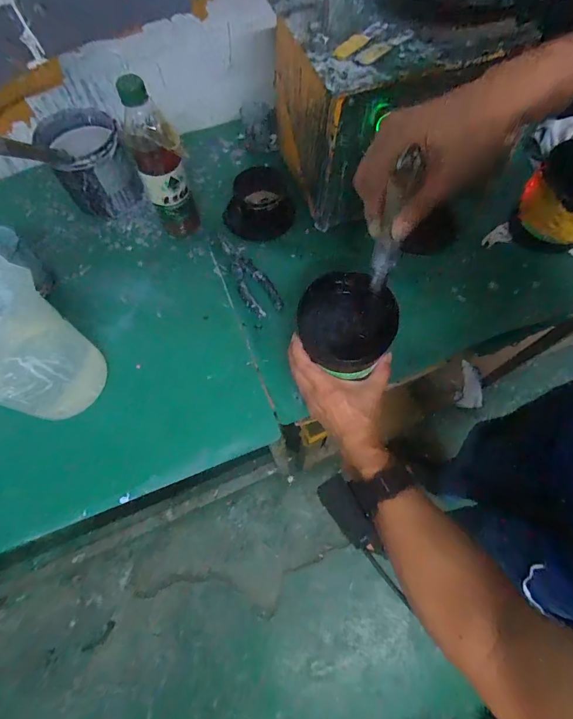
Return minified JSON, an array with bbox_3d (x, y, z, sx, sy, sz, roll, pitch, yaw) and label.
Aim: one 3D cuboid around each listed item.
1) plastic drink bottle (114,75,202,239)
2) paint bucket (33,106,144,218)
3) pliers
[{"bbox_3d":[-0.181,-0.278,0.516,0.069,0.220,0.069,-14,67,-4],"label":"plastic drink bottle"},{"bbox_3d":[-0.324,-0.325,0.590,0.124,0.099,0.143,-34,69,-12],"label":"paint bucket"},{"bbox_3d":[-0.067,-0.142,0.579,0.055,0.013,0.181,-27,68,-10],"label":"pliers"}]

